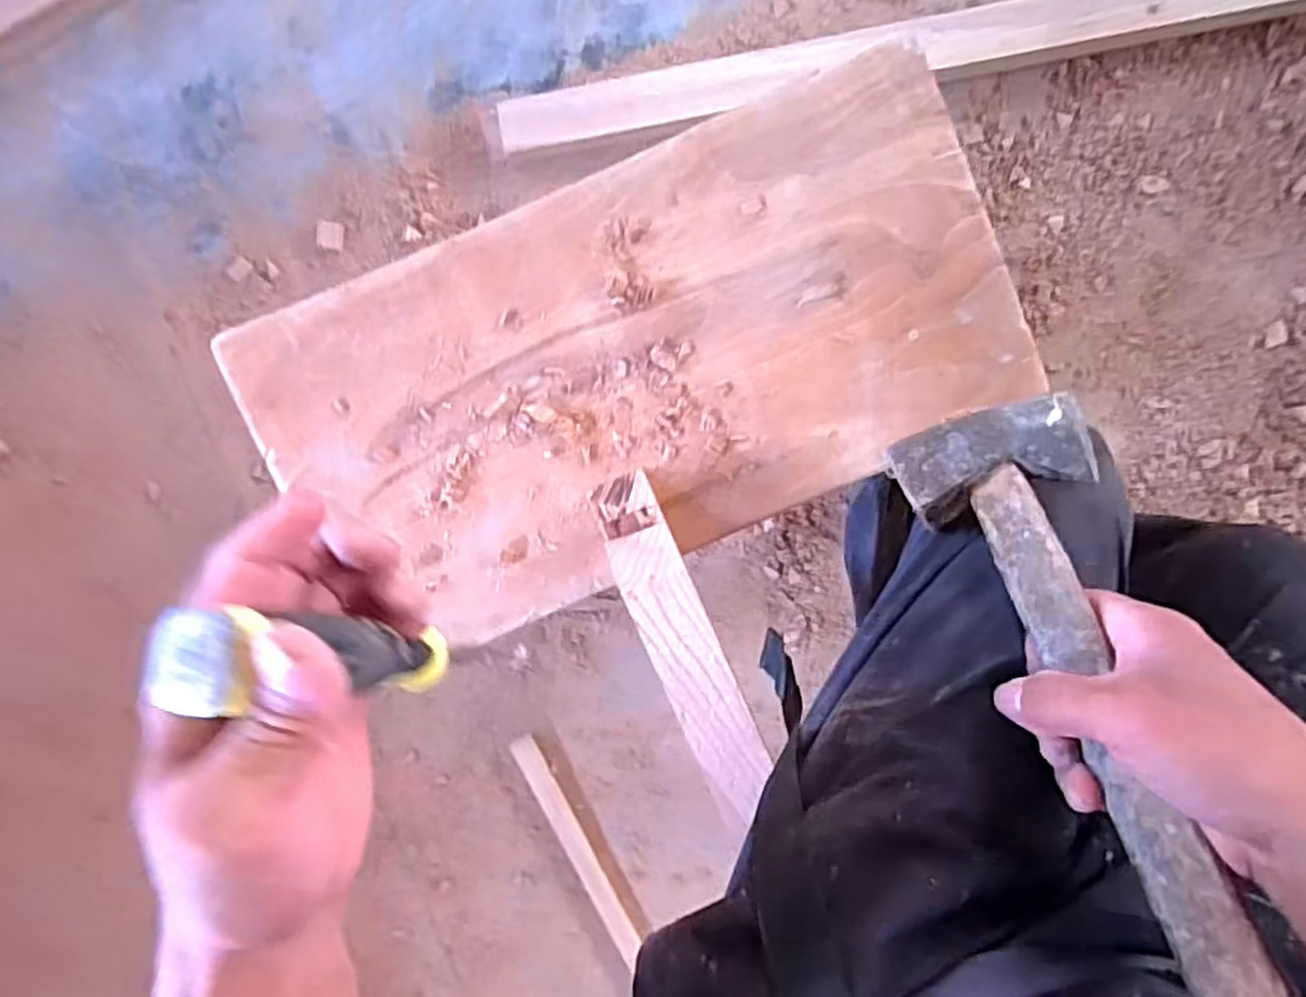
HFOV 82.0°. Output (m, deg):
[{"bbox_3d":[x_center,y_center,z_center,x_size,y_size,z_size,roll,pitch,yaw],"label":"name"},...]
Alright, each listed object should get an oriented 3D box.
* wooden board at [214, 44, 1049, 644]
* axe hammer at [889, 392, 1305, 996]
[{"bbox_3d":[-0.012,-0.080,0.453,0.432,0.034,0.233,-23,94,3],"label":"wooden board"},{"bbox_3d":[0.201,0.098,0.332,0.089,0.028,0.314,-15,63,6],"label":"axe hammer"}]

